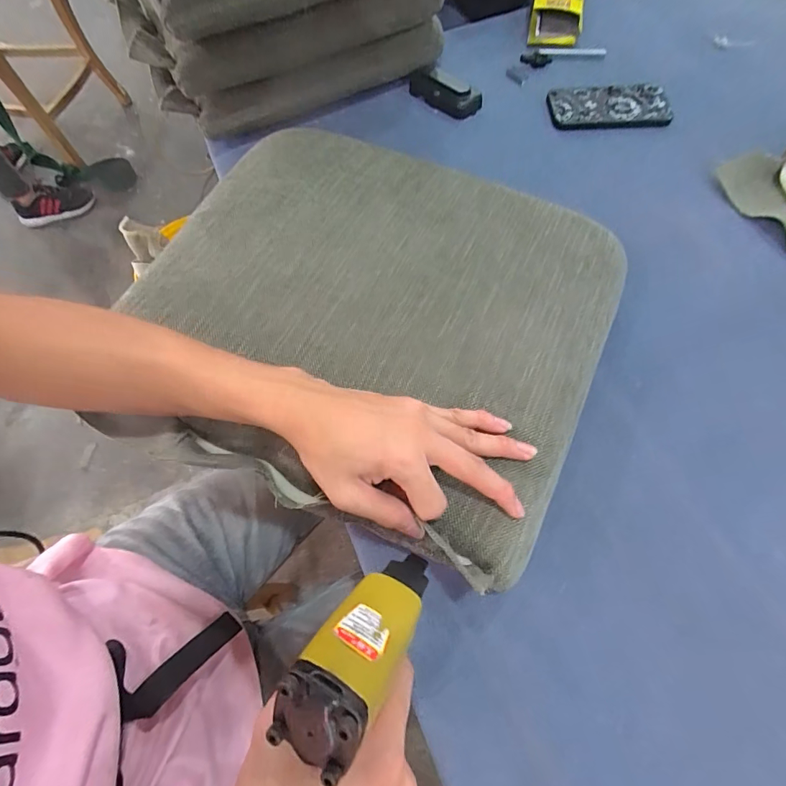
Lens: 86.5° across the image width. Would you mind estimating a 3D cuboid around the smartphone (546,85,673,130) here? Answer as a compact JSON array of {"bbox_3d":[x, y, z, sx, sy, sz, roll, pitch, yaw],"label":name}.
[{"bbox_3d":[0.299,-0.402,0.584,0.164,0.008,0.078,1,66,3],"label":"smartphone"}]

